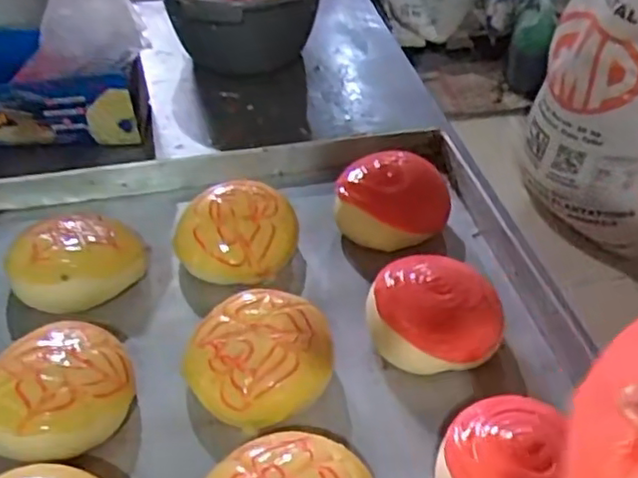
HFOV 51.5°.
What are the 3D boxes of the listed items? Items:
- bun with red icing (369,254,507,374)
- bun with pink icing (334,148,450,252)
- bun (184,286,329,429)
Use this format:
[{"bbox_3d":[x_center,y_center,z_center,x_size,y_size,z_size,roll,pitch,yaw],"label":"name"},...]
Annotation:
[{"bbox_3d":[0.083,0.055,0.473,0.095,0.047,0.086,7,44,7],"label":"bun with red icing"},{"bbox_3d":[0.062,-0.036,0.569,0.096,0.056,0.080,0,43,0],"label":"bun with pink icing"},{"bbox_3d":[-0.040,0.078,0.454,0.098,0.045,0.095,9,44,9],"label":"bun"}]

